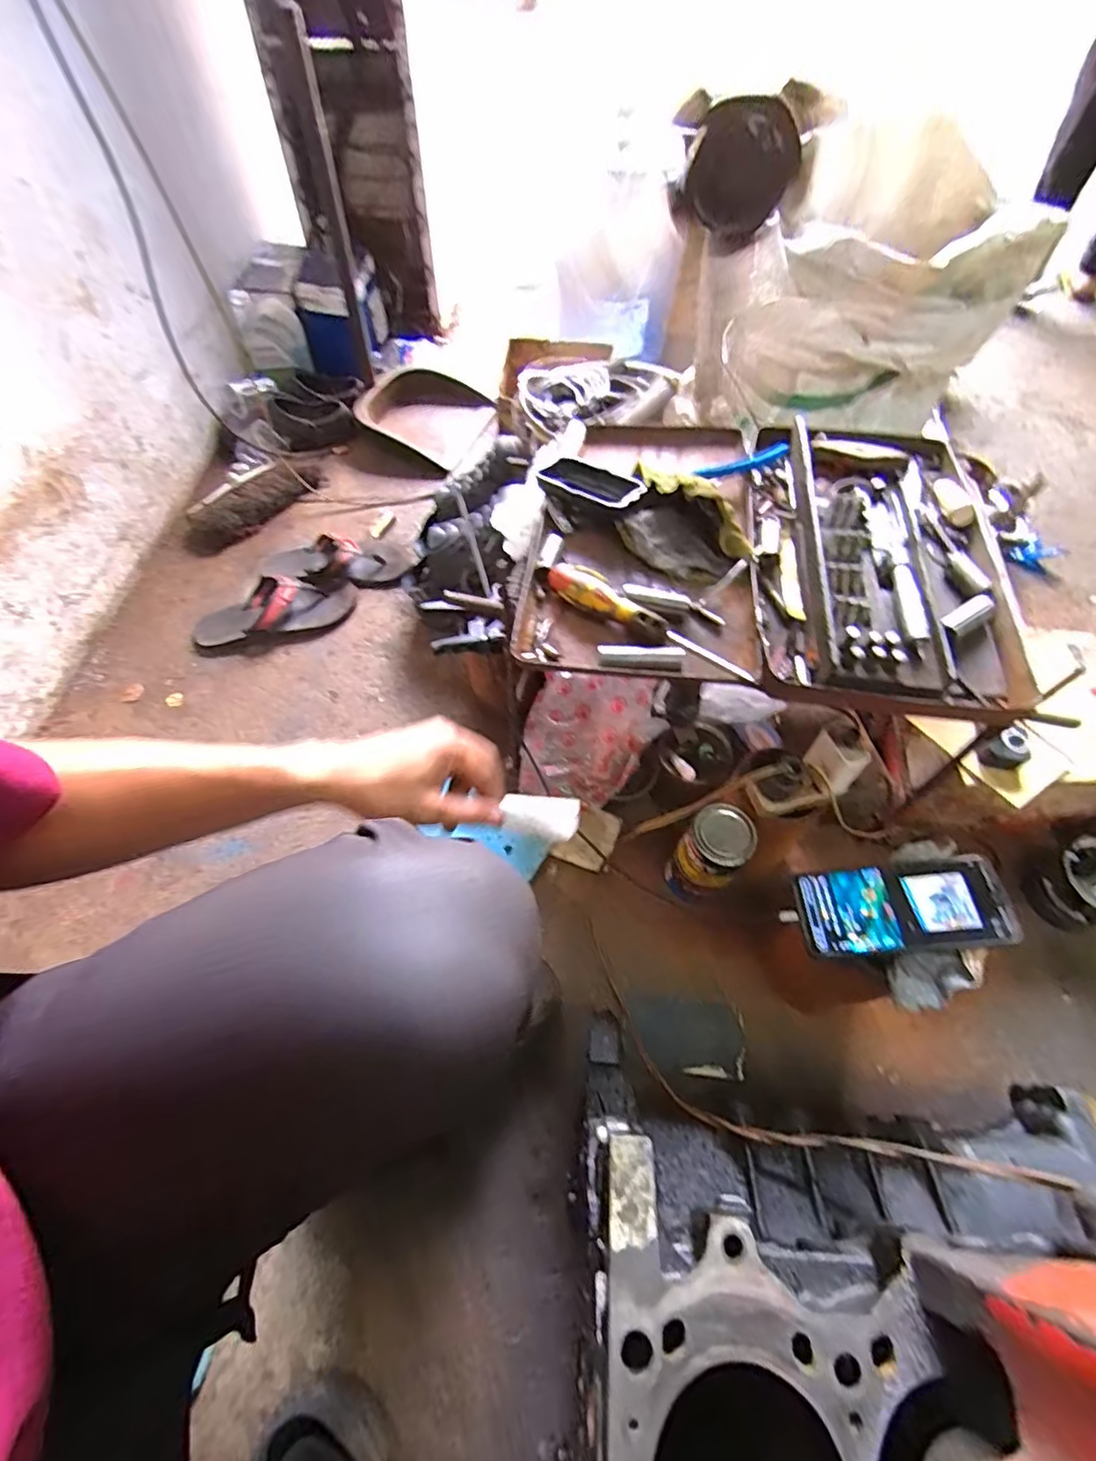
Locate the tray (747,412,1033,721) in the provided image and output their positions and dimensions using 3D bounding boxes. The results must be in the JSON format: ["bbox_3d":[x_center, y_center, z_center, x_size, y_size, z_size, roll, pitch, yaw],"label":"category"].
[{"bbox_3d":[0.302,-0.165,0.536,0.218,0.039,0.356,9,58,5],"label":"tray"}]

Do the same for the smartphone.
[{"bbox_3d":[0.312,0.158,0.521,0.164,0.016,0.077,-10,58,13],"label":"smartphone"}]

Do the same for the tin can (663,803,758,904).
[{"bbox_3d":[0.187,0.153,0.691,0.067,0.164,0.070,0,58,-1],"label":"tin can"}]

